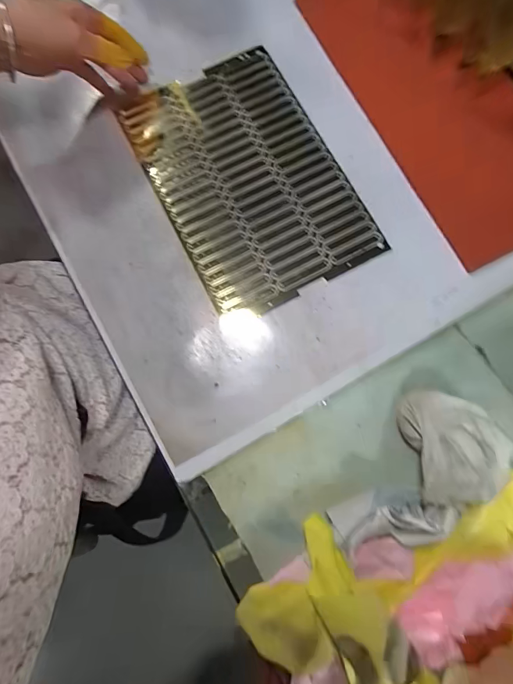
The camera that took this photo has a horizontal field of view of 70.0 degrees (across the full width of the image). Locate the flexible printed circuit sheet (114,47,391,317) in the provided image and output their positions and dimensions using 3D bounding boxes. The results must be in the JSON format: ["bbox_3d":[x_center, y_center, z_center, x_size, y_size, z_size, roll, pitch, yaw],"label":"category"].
[{"bbox_3d":[-0.011,-0.181,0.403,0.192,0.005,0.289,-28,80,-5],"label":"flexible printed circuit sheet"}]

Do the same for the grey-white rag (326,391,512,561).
[{"bbox_3d":[0.144,0.123,0.314,0.089,0.059,0.160,37,81,7],"label":"grey-white rag"}]

